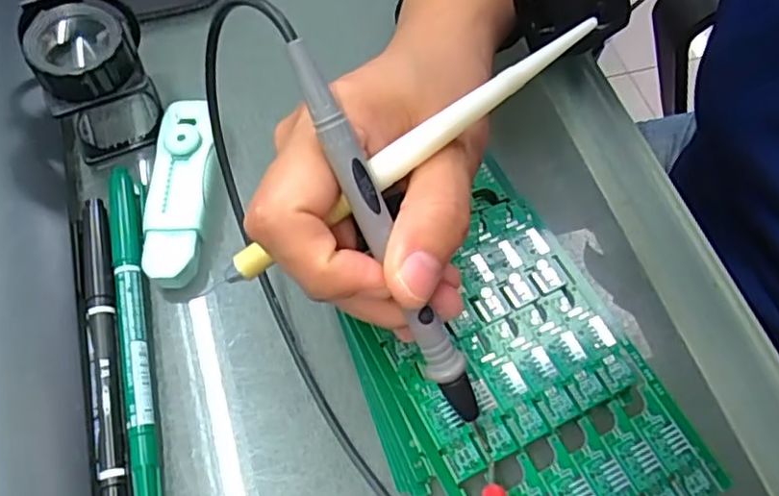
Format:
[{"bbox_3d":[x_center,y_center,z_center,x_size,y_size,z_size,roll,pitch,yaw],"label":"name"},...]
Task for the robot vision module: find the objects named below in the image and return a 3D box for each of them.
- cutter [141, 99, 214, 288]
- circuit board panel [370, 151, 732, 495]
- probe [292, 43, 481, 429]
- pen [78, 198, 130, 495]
[{"bbox_3d":[-0.089,-0.026,0.268,0.024,0.014,0.086,1,61,-1],"label":"cutter"},{"bbox_3d":[0.046,0.040,0.235,0.081,0.004,0.143,-24,64,-13],"label":"circuit board panel"},{"bbox_3d":[0.000,0.000,0.193,0.011,0.010,0.129,-30,106,-16],"label":"probe"},{"bbox_3d":[-0.106,0.042,0.238,0.012,0.009,0.139,-15,63,-9],"label":"pen"}]

